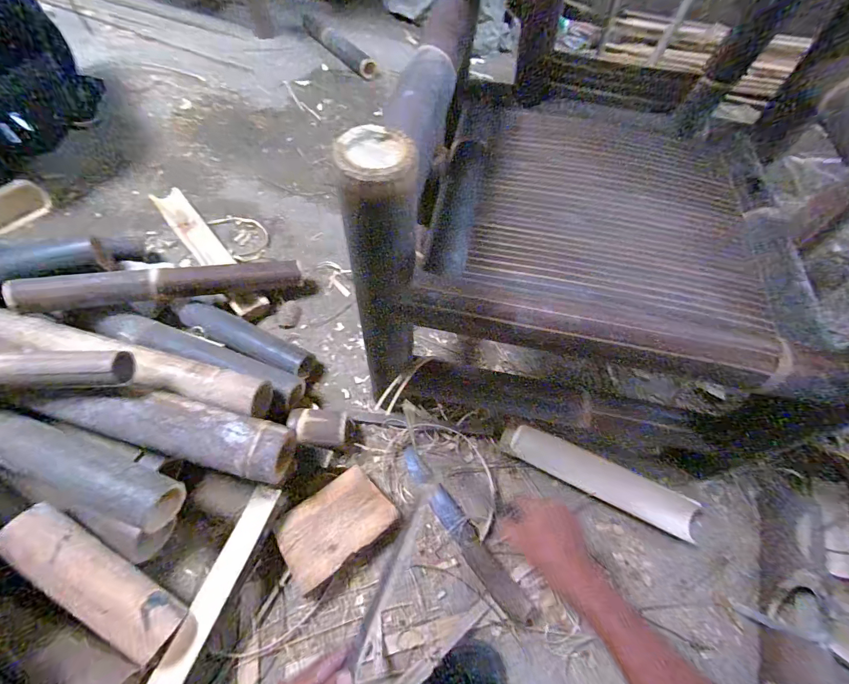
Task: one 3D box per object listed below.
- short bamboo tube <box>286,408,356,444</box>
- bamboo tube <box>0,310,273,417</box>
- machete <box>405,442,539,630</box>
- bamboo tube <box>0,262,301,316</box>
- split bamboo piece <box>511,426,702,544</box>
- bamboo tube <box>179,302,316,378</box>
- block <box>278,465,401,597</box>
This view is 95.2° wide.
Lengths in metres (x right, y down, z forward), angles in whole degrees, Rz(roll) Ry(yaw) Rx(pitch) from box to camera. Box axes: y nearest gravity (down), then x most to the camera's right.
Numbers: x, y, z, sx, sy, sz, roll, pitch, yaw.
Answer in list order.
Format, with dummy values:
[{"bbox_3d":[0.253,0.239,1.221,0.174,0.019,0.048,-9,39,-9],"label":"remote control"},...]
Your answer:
[{"bbox_3d":[-0.182,0.153,0.688,0.109,0.064,0.072,3,59,-2],"label":"short bamboo tube"},{"bbox_3d":[-0.527,0.010,0.627,0.567,0.077,0.071,14,60,5],"label":"bamboo tube"},{"bbox_3d":[0.059,0.307,0.638,0.041,0.010,0.309,-33,66,-20],"label":"machete"},{"bbox_3d":[-0.492,-0.119,0.758,0.483,0.046,0.059,-10,60,-24],"label":"bamboo tube"},{"bbox_3d":[0.300,0.236,0.679,0.327,0.033,0.065,25,61,11],"label":"split bamboo piece"},{"bbox_3d":[-0.352,-0.007,0.774,0.292,0.058,0.067,25,61,11],"label":"bamboo tube"},{"bbox_3d":[-0.138,0.288,0.611,0.166,0.042,0.112,-35,67,-21],"label":"block"}]

